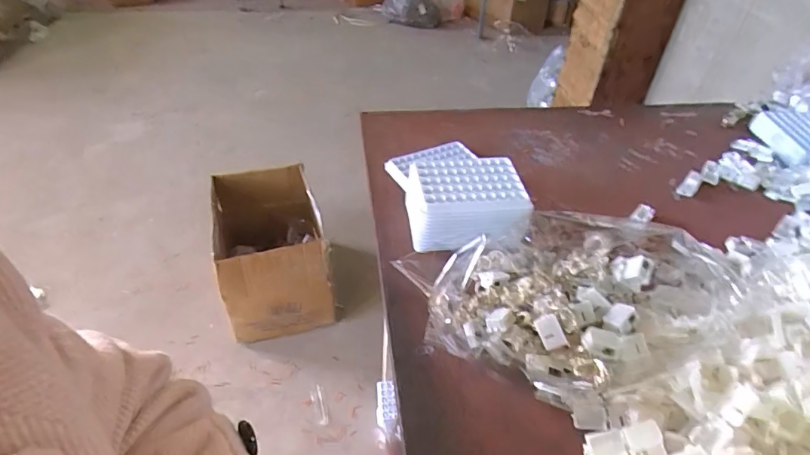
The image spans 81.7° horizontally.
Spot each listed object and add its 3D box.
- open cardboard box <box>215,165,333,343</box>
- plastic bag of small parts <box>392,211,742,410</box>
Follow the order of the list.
[{"bbox_3d":[-0.384,0.050,1.347,0.279,0.268,0.439,-11,43,-15],"label":"open cardboard box"},{"bbox_3d":[0.160,0.071,0.455,0.330,0.087,0.192,5,41,2],"label":"plastic bag of small parts"}]

